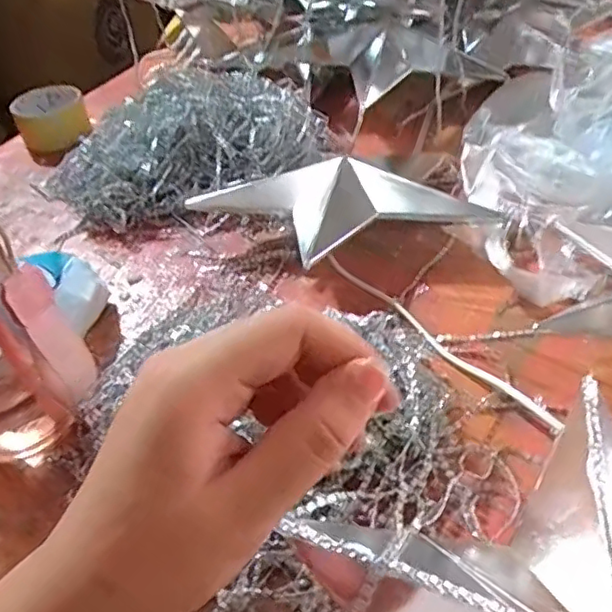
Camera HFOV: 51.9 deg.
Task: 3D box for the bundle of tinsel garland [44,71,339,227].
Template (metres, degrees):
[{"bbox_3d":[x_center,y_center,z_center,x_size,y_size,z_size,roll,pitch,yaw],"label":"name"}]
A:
[{"bbox_3d":[-0.126,-0.172,0.651,0.288,0.076,0.210,-19,43,-13],"label":"bundle of tinsel garland"}]

